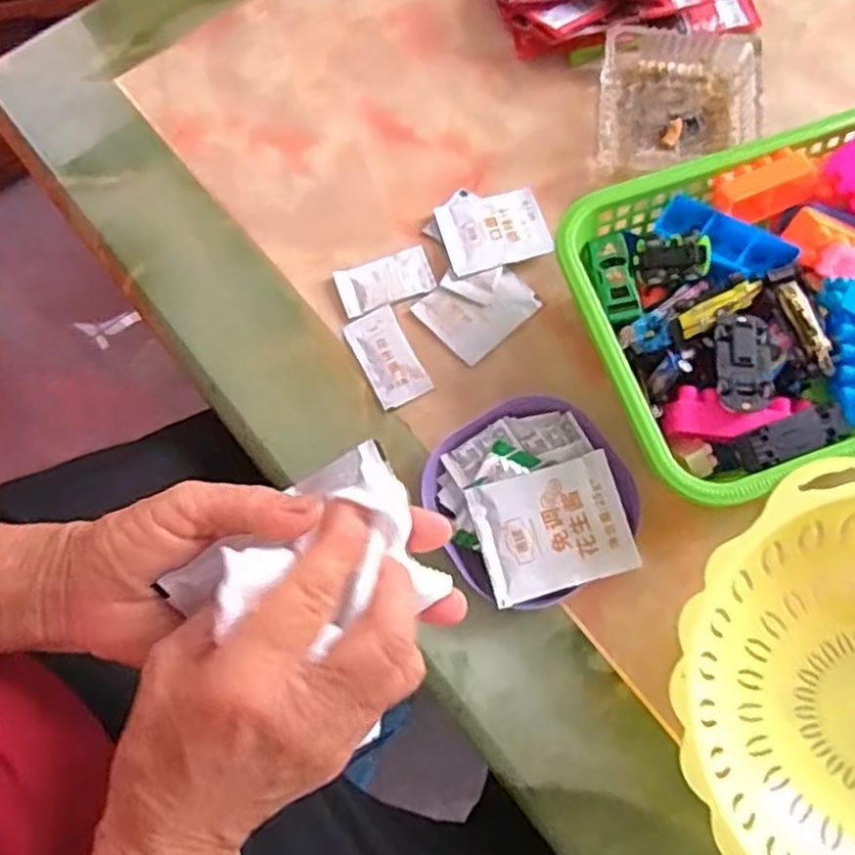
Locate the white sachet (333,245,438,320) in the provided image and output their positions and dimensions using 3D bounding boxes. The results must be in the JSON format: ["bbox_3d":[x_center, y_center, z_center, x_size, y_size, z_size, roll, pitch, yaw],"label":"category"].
[{"bbox_3d":[-0.032,-0.110,0.567,0.071,0.005,0.039,-18,73,-4],"label":"white sachet"}]

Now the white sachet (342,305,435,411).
[{"bbox_3d":[-0.030,-0.051,0.548,0.039,0.006,0.073,-27,74,-7],"label":"white sachet"}]

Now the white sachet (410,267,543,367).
[{"bbox_3d":[0.039,-0.090,0.557,0.078,0.005,0.062,-39,75,-10],"label":"white sachet"}]

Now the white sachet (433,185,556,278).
[{"bbox_3d":[0.052,-0.150,0.572,0.080,0.012,0.065,-15,73,-3],"label":"white sachet"}]

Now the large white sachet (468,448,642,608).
[{"bbox_3d":[0.080,0.065,0.486,0.095,0.008,0.079,-15,74,-6],"label":"large white sachet"}]

